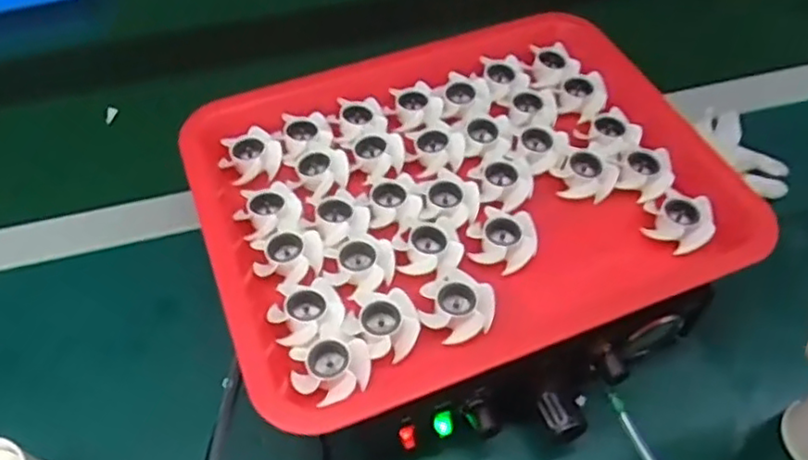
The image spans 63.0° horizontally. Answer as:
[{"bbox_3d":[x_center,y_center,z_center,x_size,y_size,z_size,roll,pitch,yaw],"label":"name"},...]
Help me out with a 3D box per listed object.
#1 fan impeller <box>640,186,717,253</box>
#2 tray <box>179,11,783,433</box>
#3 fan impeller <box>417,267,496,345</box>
[{"bbox_3d":[0.183,-0.006,0.439,0.042,0.022,0.038,23,56,17],"label":"fan impeller"},{"bbox_3d":[0.037,-0.030,0.449,0.332,0.041,0.268,-17,54,-12],"label":"tray"},{"bbox_3d":[0.032,0.045,0.395,0.044,0.019,0.038,32,59,23],"label":"fan impeller"}]

